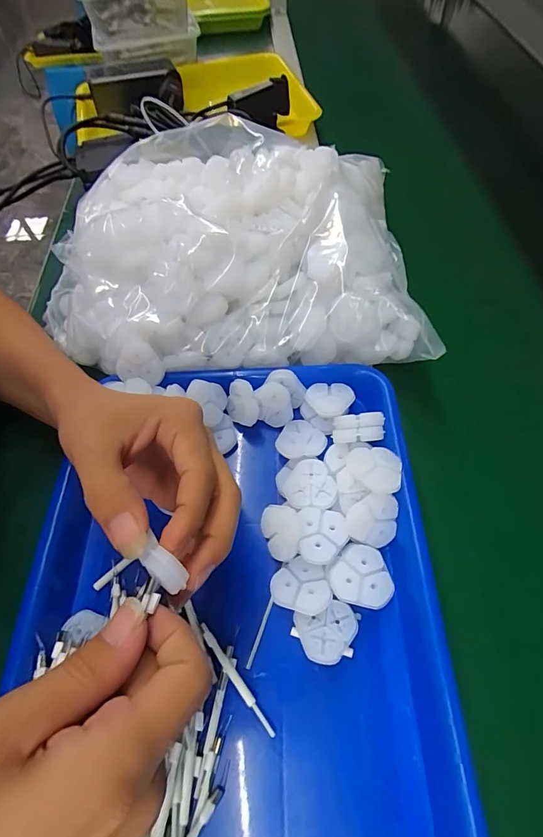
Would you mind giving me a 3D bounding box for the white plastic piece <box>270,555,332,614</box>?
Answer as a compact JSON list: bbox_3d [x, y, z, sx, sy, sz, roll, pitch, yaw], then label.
[{"bbox_3d":[0.019,0.105,0.254,0.036,0.008,0.031,20,62,15],"label":"white plastic piece"}]

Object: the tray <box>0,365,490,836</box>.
[{"bbox_3d":[-0.030,0.109,0.254,0.264,0.033,0.328,-3,59,1],"label":"tray"}]

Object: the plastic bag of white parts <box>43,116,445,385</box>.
[{"bbox_3d":[-0.041,-0.160,0.362,0.316,0.078,0.260,-4,59,1],"label":"plastic bag of white parts"}]

